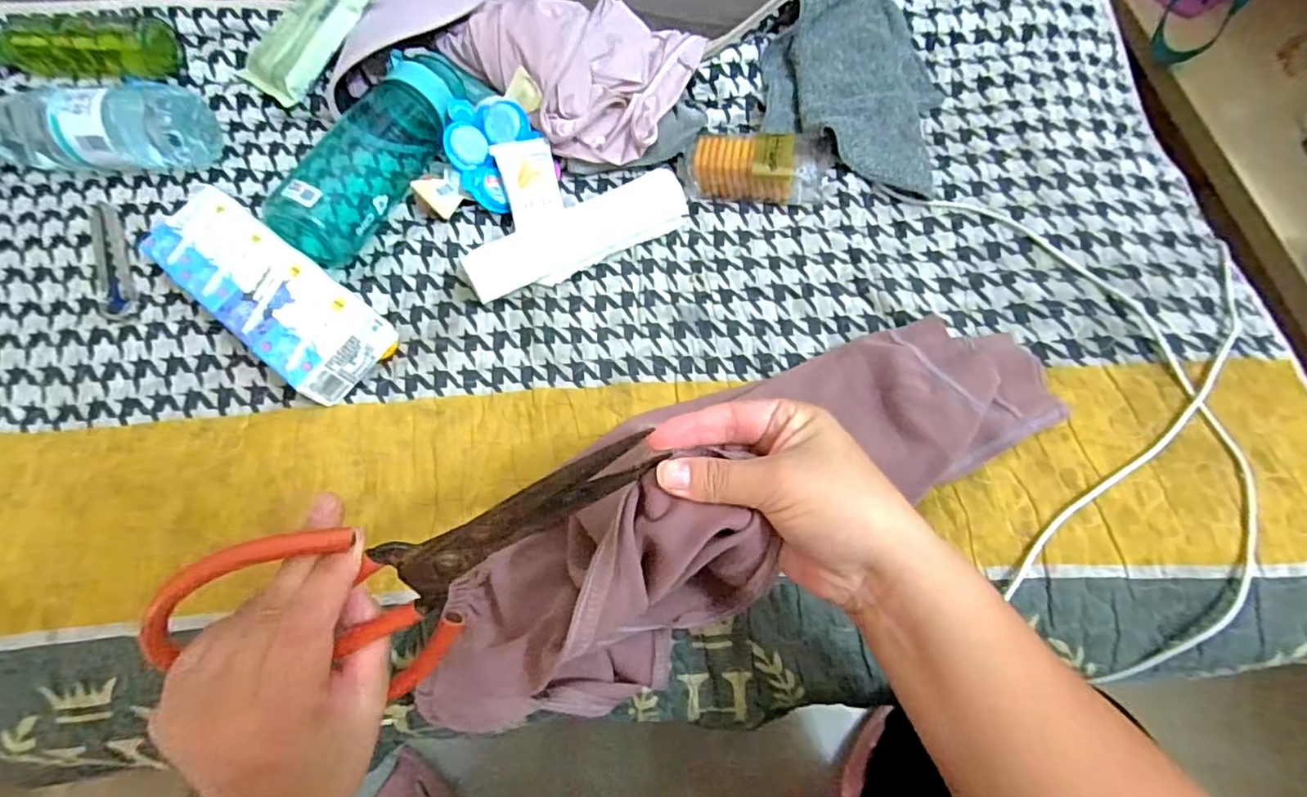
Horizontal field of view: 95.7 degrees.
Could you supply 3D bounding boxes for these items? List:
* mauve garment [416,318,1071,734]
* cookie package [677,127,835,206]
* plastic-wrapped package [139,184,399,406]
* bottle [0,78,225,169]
[{"bbox_3d":[0.066,0.034,0.338,0.404,0.121,0.124,-25,64,-18],"label":"mauve garment"},{"bbox_3d":[0.090,-0.199,0.513,0.130,0.043,0.050,1,63,9],"label":"cookie package"},{"bbox_3d":[-0.296,-0.082,0.445,0.216,0.046,0.075,34,65,16],"label":"plastic-wrapped package"},{"bbox_3d":[-0.501,-0.227,0.507,0.231,0.068,0.066,-4,60,-4],"label":"bottle"}]

